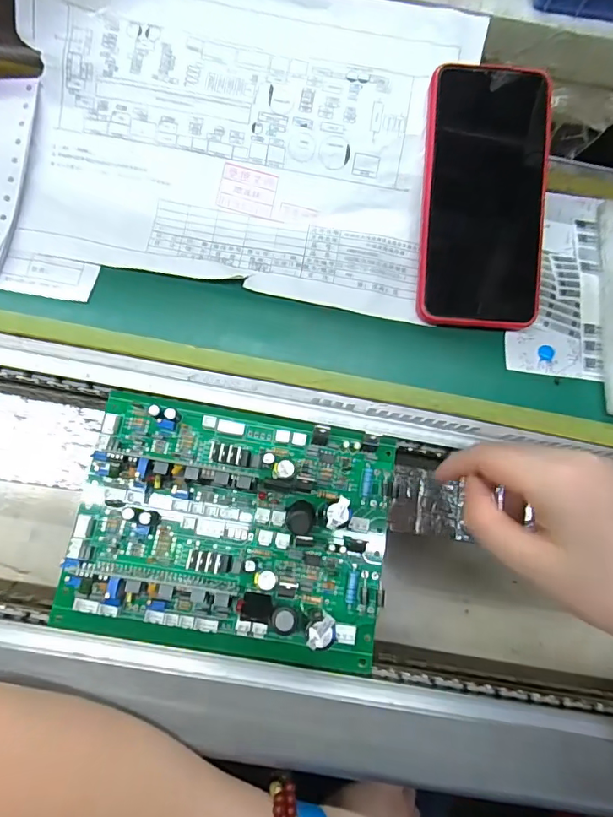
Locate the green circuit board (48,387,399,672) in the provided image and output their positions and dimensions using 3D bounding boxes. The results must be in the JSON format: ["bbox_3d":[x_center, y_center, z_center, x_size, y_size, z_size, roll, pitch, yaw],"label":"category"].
[{"bbox_3d":[-0.041,0.068,0.269,0.178,0.040,0.136,10,77,-2],"label":"green circuit board"}]

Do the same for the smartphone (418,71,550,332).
[{"bbox_3d":[0.113,-0.133,0.303,0.076,0.007,0.160,3,91,-2],"label":"smartphone"}]

